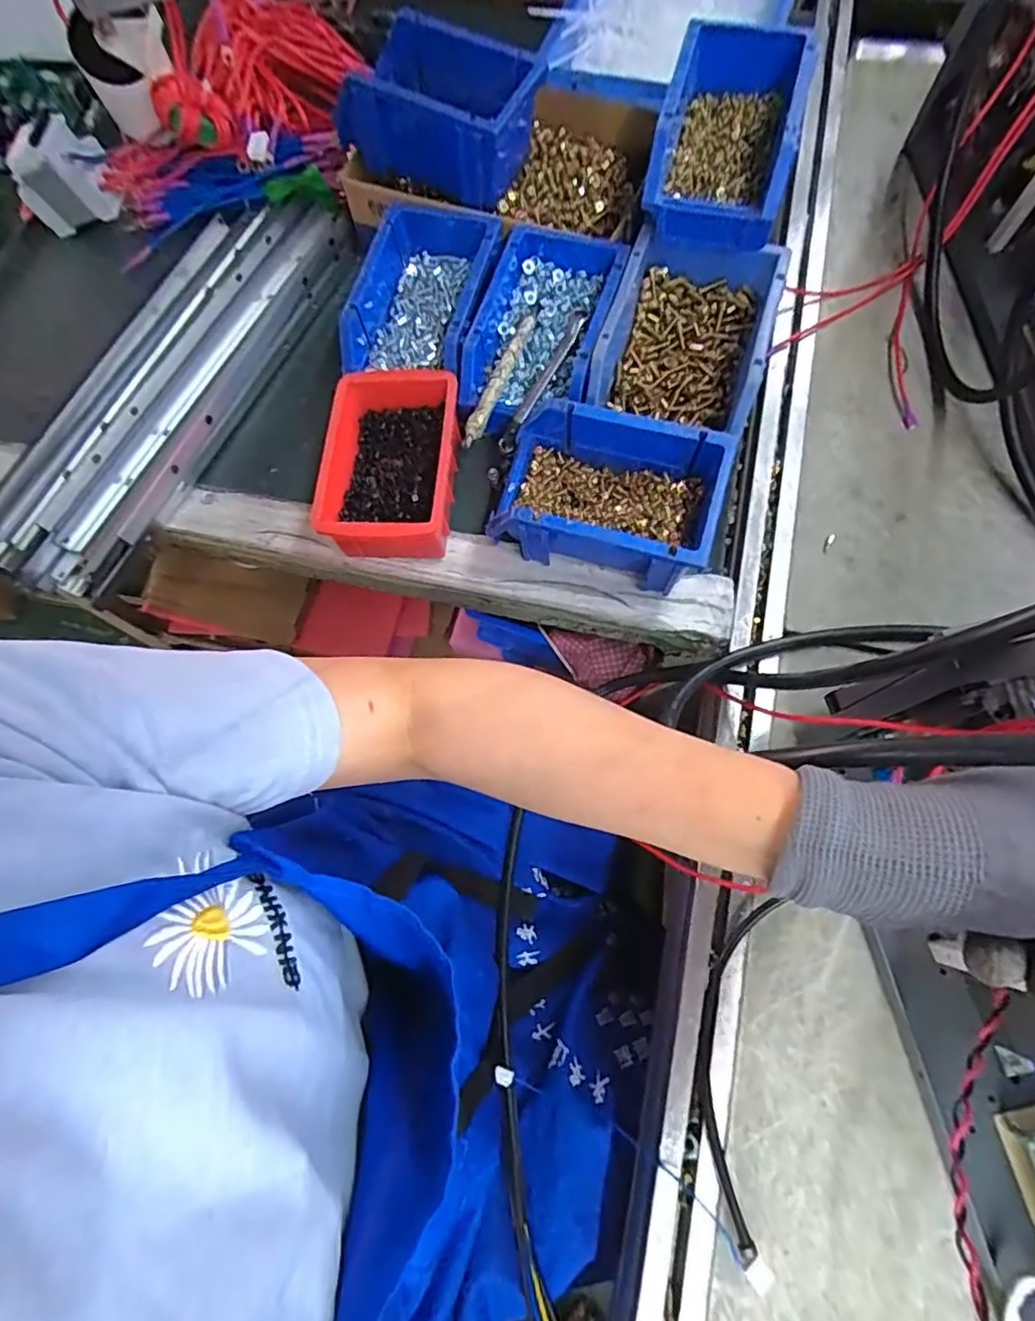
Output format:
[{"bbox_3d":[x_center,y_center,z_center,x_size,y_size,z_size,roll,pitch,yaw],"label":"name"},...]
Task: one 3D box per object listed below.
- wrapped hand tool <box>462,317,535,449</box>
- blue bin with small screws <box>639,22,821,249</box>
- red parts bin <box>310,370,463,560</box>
[{"bbox_3d":[-0.015,-0.227,0.475,0.010,0.017,0.138,20,76,10],"label":"wrapped hand tool"},{"bbox_3d":[0.165,-0.417,0.461,0.100,0.061,0.168,12,75,8],"label":"blue bin with small screws"},{"bbox_3d":[-0.101,-0.156,0.469,0.102,0.051,0.150,3,74,5],"label":"red parts bin"}]

